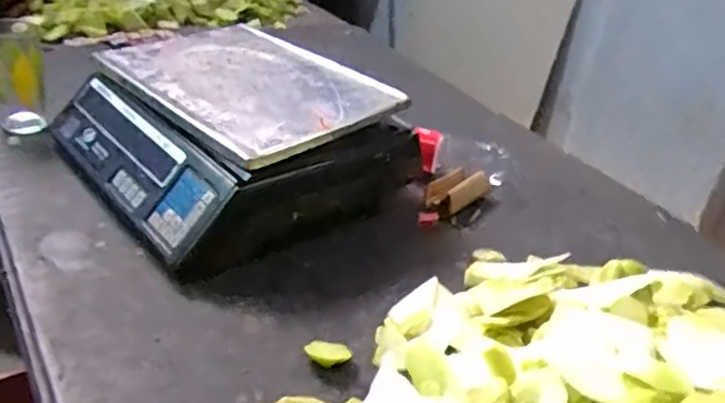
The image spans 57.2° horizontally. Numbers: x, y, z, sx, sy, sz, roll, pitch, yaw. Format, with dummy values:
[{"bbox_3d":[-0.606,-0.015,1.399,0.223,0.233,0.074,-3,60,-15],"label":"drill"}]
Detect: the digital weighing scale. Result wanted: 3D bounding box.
[{"bbox_3d":[-0.167,-0.080,0.792,0.351,0.145,0.296,30,37,35],"label":"digital weighing scale"}]

